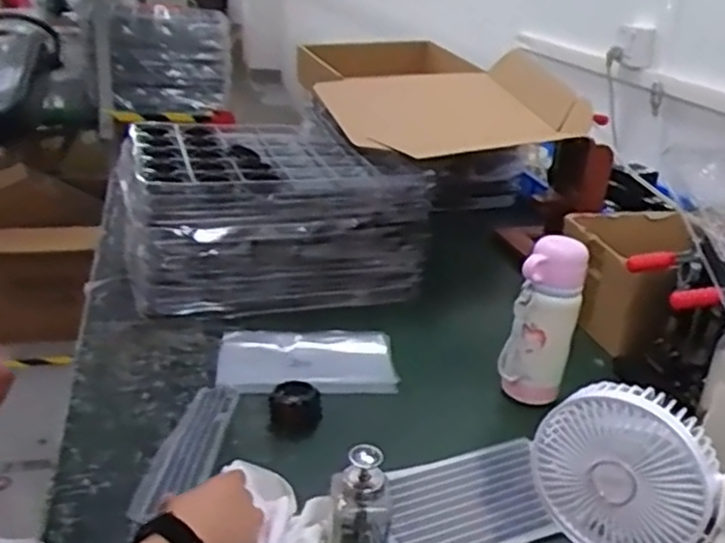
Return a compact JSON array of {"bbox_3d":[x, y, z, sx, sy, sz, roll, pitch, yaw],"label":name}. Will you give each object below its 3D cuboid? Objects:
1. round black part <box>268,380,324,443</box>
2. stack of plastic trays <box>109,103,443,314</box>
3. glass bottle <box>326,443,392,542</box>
[{"bbox_3d":[-0.078,0.162,0.875,0.061,0.045,0.058,3,23,-3],"label":"round black part"},{"bbox_3d":[-0.156,-0.103,1.247,0.447,0.197,0.347,-4,25,-18],"label":"stack of plastic trays"},{"bbox_3d":[-0.002,0.211,0.664,0.058,0.119,0.044,4,23,0],"label":"glass bottle"}]

